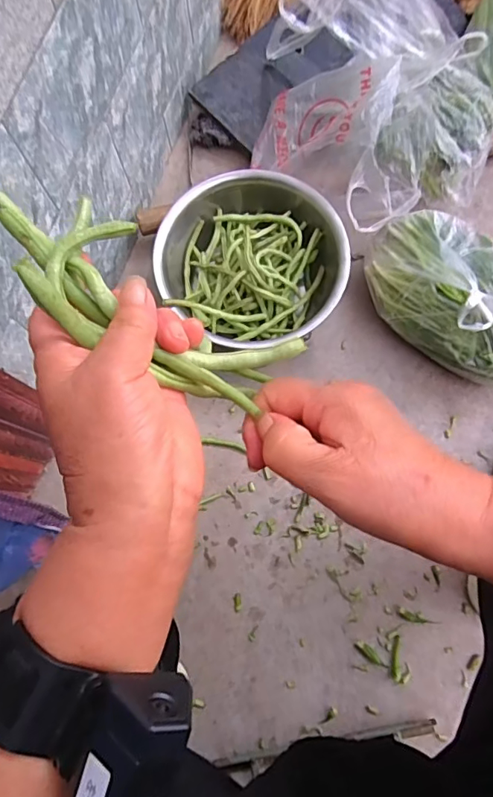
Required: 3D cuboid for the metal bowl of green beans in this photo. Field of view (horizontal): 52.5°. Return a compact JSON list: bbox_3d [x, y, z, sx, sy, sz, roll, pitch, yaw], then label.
[{"bbox_3d":[0.007,-0.189,0.725,0.251,0.101,0.242,0,77,1],"label":"metal bowl of green beans"}]

